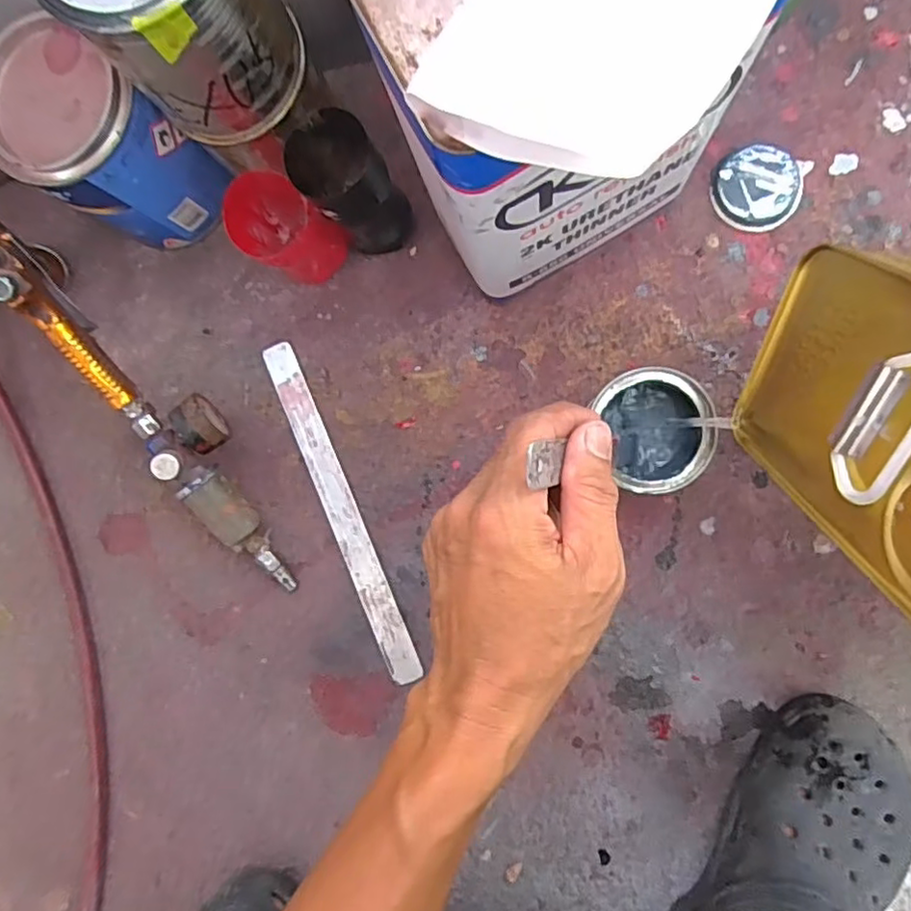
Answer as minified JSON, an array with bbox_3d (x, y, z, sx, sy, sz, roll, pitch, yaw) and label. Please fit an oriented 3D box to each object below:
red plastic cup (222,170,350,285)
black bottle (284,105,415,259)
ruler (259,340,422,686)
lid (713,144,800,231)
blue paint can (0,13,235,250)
[{"bbox_3d":[-0.119,-0.159,0.442,0.055,0.092,0.053,0,89,8],"label":"red plastic cup"},{"bbox_3d":[-0.069,-0.181,0.437,0.052,0.117,0.064,-35,85,6],"label":"black bottle"},{"bbox_3d":[-0.089,0.043,0.501,0.025,0.004,0.279,-22,87,1],"label":"ruler"},{"bbox_3d":[0.218,-0.194,0.459,0.059,0.014,0.058,0,89,8],"label":"lid"},{"bbox_3d":[-0.241,-0.212,0.455,0.104,0.137,0.090,43,94,6],"label":"blue paint can"}]

